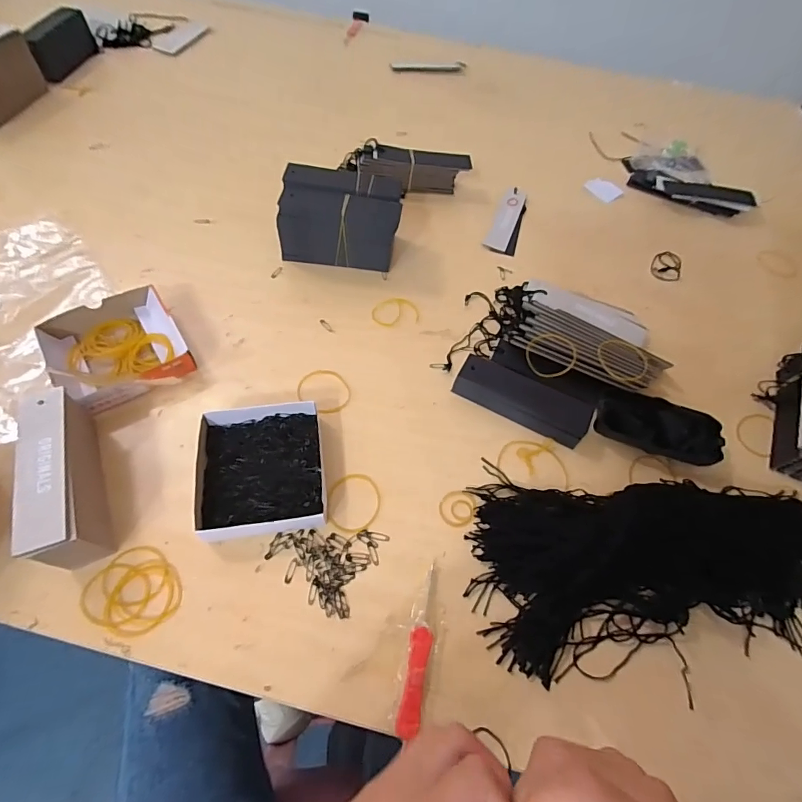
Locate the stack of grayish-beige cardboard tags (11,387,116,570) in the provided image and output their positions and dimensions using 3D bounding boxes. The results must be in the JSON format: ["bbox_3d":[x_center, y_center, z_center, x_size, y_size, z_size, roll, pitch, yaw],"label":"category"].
[{"bbox_3d":[-0.251,0.060,0.328,0.037,0.061,0.134,-18,62,-14],"label":"stack of grayish-beige cardboard tags"}]

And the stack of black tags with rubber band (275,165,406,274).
[{"bbox_3d":[-0.066,-0.203,0.496,0.126,0.078,0.073,5,59,-1],"label":"stack of black tags with rubber band"}]

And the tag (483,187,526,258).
[{"bbox_3d":[0.143,-0.237,0.573,0.037,0.008,0.121,20,60,8],"label":"tag"}]

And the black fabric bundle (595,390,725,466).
[{"bbox_3d":[0.237,0.025,0.410,0.108,0.028,0.048,17,59,6],"label":"black fabric bundle"}]

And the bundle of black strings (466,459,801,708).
[{"bbox_3d":[0.206,0.137,0.347,0.292,0.018,0.152,7,59,0],"label":"bundle of black strings"}]

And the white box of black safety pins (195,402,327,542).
[{"bbox_3d":[-0.116,0.054,0.366,0.097,0.025,0.107,-6,60,-8],"label":"white box of black safety pins"}]

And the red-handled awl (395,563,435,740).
[{"bbox_3d":[0.014,0.176,0.314,0.015,0.005,0.106,12,59,3],"label":"red-handled awl"}]

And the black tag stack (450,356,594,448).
[{"bbox_3d":[0.114,-0.001,0.415,0.123,0.025,0.045,23,60,9],"label":"black tag stack"}]

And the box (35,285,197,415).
[{"bbox_3d":[-0.265,-0.047,0.411,0.108,0.030,0.114,-29,65,-20],"label":"box"}]

